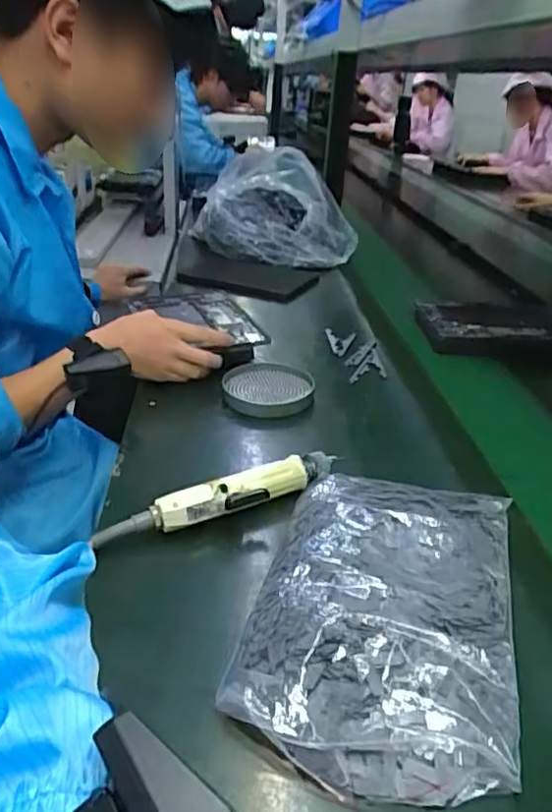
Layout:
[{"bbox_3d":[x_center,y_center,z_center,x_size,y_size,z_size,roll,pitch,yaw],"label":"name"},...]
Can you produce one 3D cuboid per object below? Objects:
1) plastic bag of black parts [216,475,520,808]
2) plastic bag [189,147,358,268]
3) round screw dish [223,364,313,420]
[{"bbox_3d":[0.082,0.144,0.442,0.177,0.032,0.269,11,30,13],"label":"plastic bag of black parts"},{"bbox_3d":[-0.021,-0.435,1.311,0.280,0.216,0.294,-9,32,-22],"label":"plastic bag"},{"bbox_3d":[-0.010,-0.020,0.749,0.111,0.022,0.111,3,29,-2],"label":"round screw dish"}]

